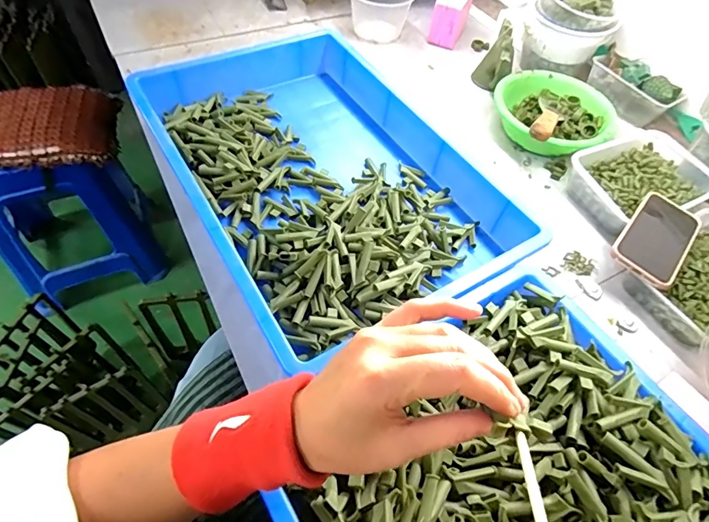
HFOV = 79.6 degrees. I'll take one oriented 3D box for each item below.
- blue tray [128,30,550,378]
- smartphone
[{"bbox_3d":[-0.052,-0.136,0.622,0.368,0.081,0.548,-26,61,-21],"label":"blue tray"},{"bbox_3d":[0.418,-0.037,0.582,0.081,0.018,0.175,37,60,19],"label":"smartphone"}]

